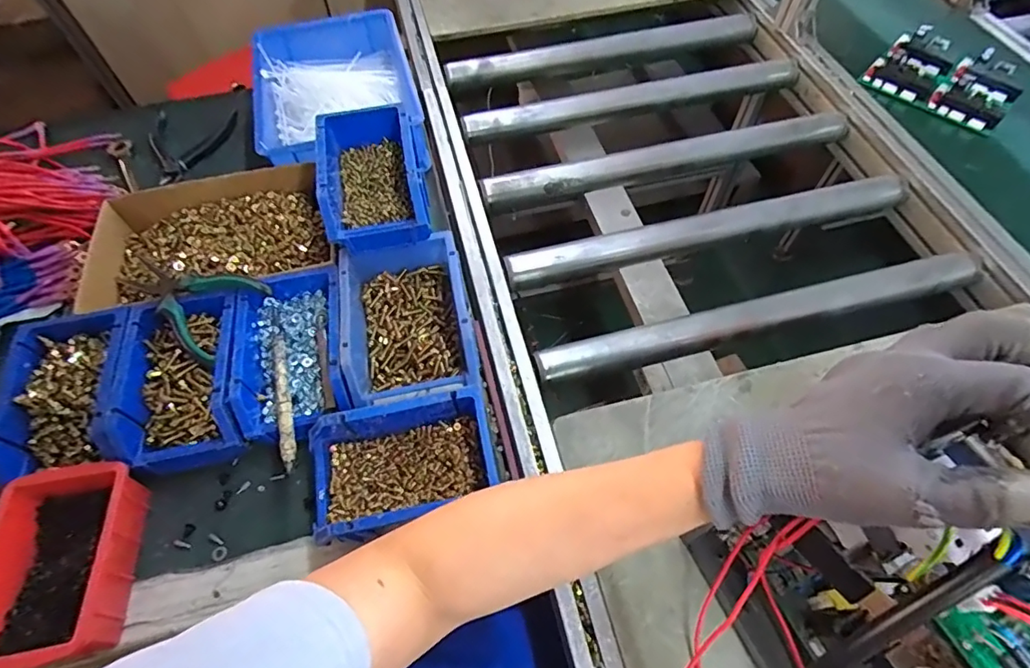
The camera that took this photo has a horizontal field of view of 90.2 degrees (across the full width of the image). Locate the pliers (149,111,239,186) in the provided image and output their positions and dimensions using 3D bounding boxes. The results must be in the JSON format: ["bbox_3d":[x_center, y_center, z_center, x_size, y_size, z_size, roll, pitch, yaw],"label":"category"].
[{"bbox_3d":[-0.487,-0.279,0.745,0.108,0.018,0.147,20,62,12],"label":"pliers"}]

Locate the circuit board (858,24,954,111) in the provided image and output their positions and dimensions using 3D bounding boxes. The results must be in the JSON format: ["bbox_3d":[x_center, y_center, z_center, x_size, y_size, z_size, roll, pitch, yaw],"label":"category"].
[{"bbox_3d":[0.651,-0.436,0.835,0.110,0.031,0.171,37,66,20],"label":"circuit board"}]

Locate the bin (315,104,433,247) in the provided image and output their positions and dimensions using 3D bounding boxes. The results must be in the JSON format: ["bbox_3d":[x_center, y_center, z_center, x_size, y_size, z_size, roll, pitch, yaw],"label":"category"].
[{"bbox_3d":[-0.155,-0.173,0.556,0.102,0.061,0.167,-12,60,-6],"label":"bin"}]

